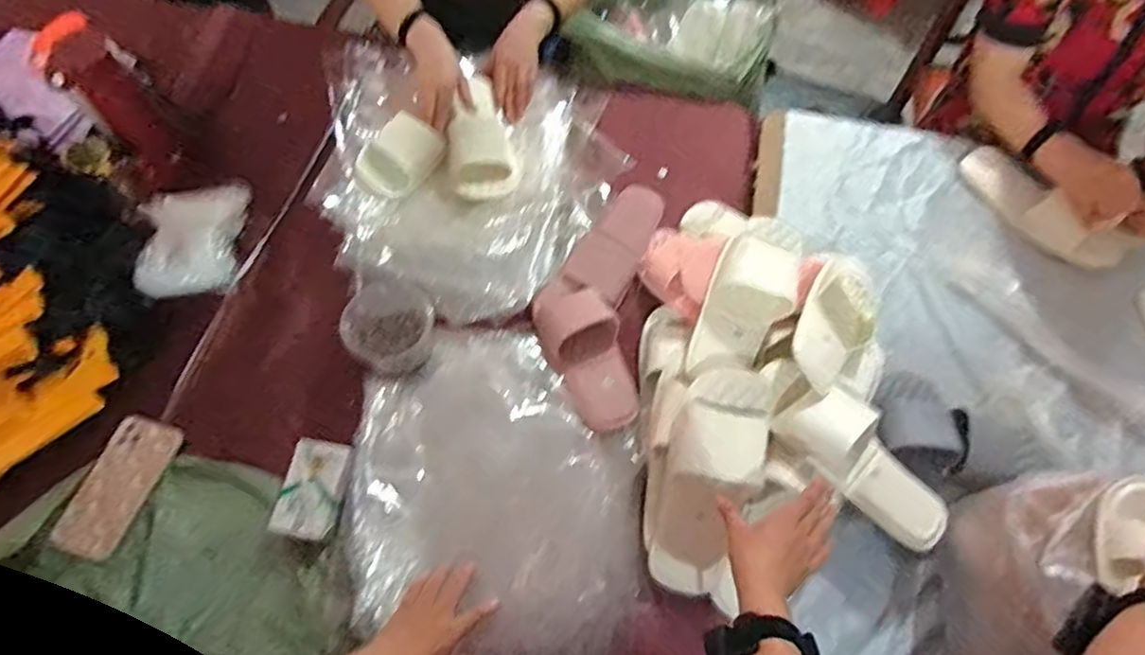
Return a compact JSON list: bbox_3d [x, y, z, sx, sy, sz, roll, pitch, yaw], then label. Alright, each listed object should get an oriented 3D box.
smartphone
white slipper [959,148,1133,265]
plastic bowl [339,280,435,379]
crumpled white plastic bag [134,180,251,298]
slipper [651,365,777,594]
[{"bbox_3d":[-0.545,0.192,0.751,0.077,0.016,0.163,19,67,-9],"label":"smartphone"},{"bbox_3d":[0.746,-0.193,0.993,0.098,0.043,0.269,-36,71,-19],"label":"white slipper"},{"bbox_3d":[-0.235,-0.001,0.810,0.104,0.063,0.108,1,64,-3],"label":"plastic bowl"},{"bbox_3d":[-0.538,-0.125,0.885,0.127,0.047,0.181,-6,64,-6],"label":"crumpled white plastic bag"},{"bbox_3d":[0.165,0.181,0.741,0.114,0.059,0.277,19,86,6],"label":"slipper"}]

